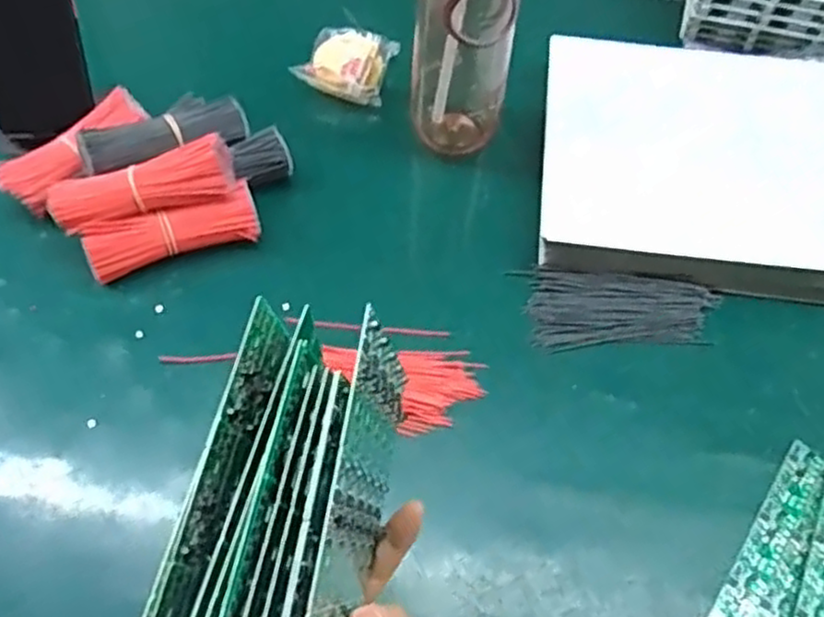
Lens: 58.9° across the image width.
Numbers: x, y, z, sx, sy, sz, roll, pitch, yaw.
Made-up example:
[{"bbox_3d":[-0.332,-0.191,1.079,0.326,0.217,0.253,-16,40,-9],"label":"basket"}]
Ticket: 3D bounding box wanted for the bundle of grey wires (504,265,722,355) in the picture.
[{"bbox_3d":[0.149,-0.003,0.522,0.134,0.010,0.068,-2,57,-4],"label":"bundle of grey wires"}]

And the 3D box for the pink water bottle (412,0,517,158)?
[{"bbox_3d":[0.037,-0.201,0.520,0.071,0.207,0.066,5,57,0],"label":"pink water bottle"}]

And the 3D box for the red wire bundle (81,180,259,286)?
[{"bbox_3d":[-0.171,-0.055,0.525,0.118,0.038,0.032,-16,60,-13],"label":"red wire bundle"}]

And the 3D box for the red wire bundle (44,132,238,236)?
[{"bbox_3d":[-0.186,-0.087,0.508,0.124,0.027,0.032,-20,60,-15],"label":"red wire bundle"}]

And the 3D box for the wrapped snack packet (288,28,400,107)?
[{"bbox_3d":[-0.058,-0.216,0.638,0.075,0.032,0.062,12,57,5],"label":"wrapped snack packet"}]

